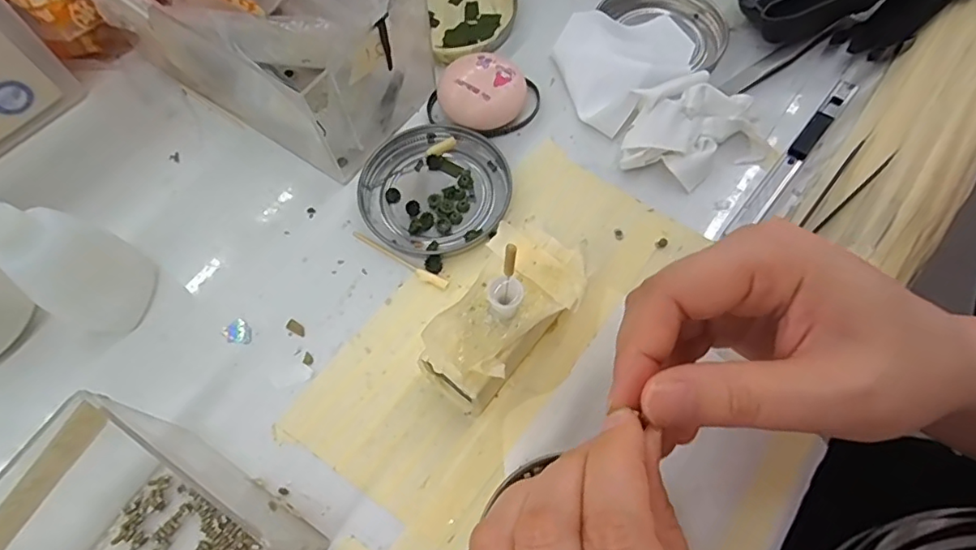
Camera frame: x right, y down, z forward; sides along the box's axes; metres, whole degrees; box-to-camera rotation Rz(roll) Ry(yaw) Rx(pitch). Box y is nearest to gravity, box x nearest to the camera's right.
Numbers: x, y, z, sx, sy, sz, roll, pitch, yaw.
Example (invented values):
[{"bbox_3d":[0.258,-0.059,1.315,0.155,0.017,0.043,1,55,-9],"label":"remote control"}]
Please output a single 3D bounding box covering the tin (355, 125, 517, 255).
[{"bbox_3d":[-0.029,-0.047,0.294,0.076,0.009,0.075,-1,66,2],"label":"tin"}]

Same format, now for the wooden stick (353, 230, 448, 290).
[{"bbox_3d":[-0.046,-0.008,0.280,0.059,0.004,0.006,29,70,14],"label":"wooden stick"}]

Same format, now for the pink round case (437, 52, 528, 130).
[{"bbox_3d":[-0.003,-0.101,0.310,0.047,0.024,0.040,1,66,3],"label":"pink round case"}]

